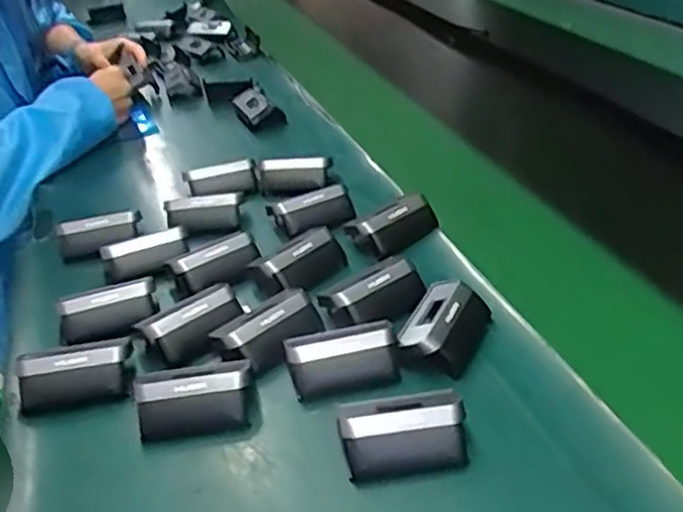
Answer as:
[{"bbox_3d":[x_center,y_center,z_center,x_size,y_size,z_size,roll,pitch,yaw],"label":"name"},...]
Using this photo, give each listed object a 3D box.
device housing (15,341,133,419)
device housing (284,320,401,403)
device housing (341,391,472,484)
[{"bbox_3d":[-0.178,0.080,0.472,0.071,0.035,0.032,-10,33,-9],"label":"device housing"},{"bbox_3d":[0.001,0.068,0.459,0.069,0.036,0.026,-6,32,-4],"label":"device housing"},{"bbox_3d":[0.036,0.102,0.407,0.071,0.028,0.045,-8,33,-7],"label":"device housing"}]

